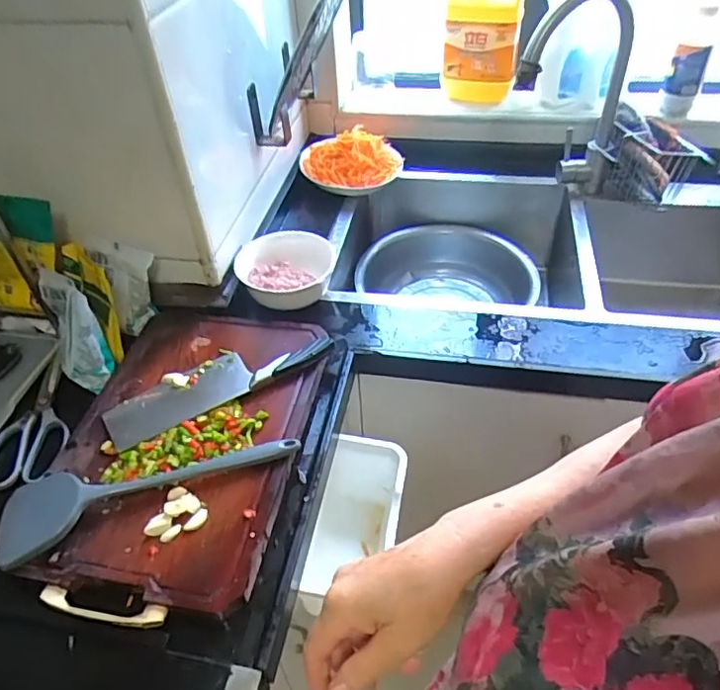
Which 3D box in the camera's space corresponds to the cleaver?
[{"bbox_3d":[-0.174,0.042,0.720,0.284,0.018,0.072,-25,48,-19],"label":"cleaver"}]

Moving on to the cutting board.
[{"bbox_3d":[-0.209,0.107,0.680,0.273,0.018,0.410,7,46,12],"label":"cutting board"}]

